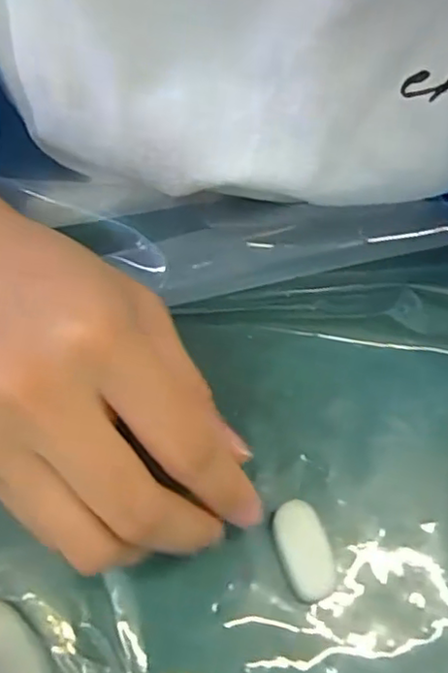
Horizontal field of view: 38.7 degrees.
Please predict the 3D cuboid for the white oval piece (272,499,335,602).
[{"bbox_3d":[0.027,0.075,0.223,0.016,0.014,0.031,-14,66,-9],"label":"white oval piece"}]

